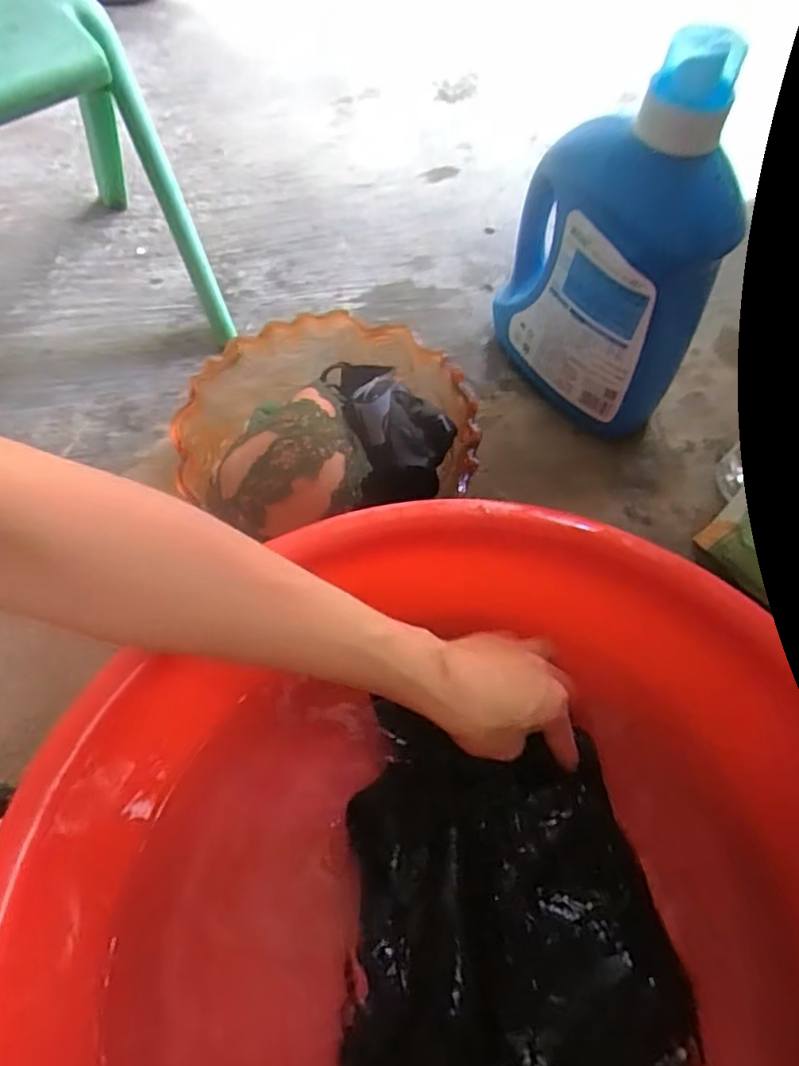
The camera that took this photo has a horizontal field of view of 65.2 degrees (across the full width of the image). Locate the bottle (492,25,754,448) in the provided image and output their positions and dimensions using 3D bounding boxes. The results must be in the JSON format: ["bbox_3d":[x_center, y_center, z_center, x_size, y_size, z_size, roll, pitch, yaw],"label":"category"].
[{"bbox_3d":[0.172,-0.235,0.533,0.083,0.288,0.191,-27,64,-16],"label":"bottle"}]

